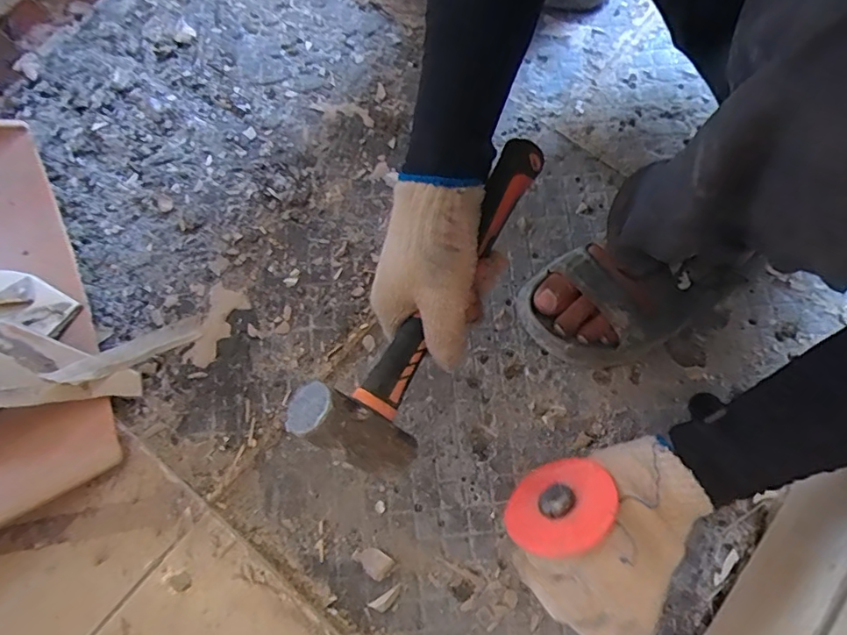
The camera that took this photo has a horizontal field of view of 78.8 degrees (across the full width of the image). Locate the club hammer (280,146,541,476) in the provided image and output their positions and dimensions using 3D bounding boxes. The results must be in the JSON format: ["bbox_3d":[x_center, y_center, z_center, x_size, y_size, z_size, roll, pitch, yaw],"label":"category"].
[{"bbox_3d":[-0.005,-0.029,0.383,0.100,0.042,0.276,31,77,-39],"label":"club hammer"}]

